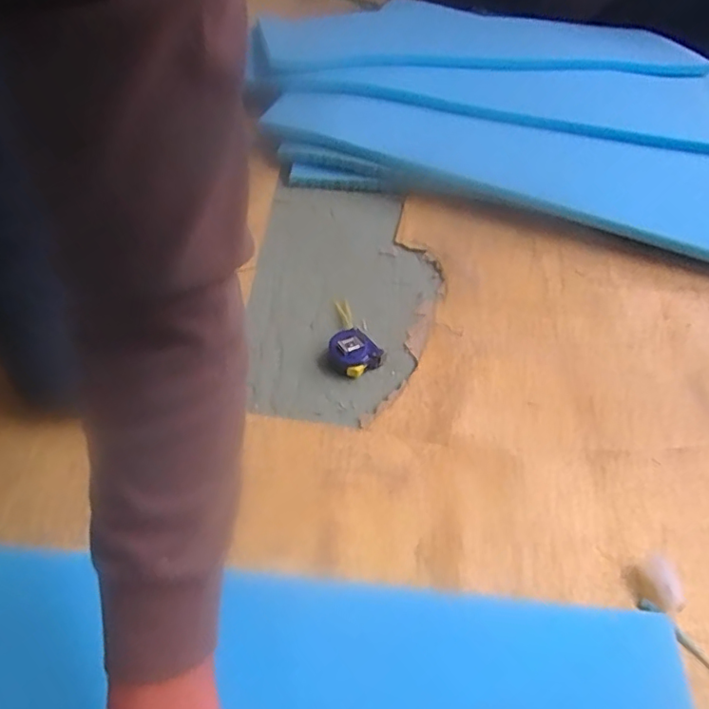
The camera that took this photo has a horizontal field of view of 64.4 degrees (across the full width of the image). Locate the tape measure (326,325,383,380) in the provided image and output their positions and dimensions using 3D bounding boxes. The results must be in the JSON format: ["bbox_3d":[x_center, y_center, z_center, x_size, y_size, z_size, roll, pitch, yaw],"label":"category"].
[{"bbox_3d":[-0.001,-0.002,0.689,0.048,0.030,0.056,-32,57,-27],"label":"tape measure"}]

